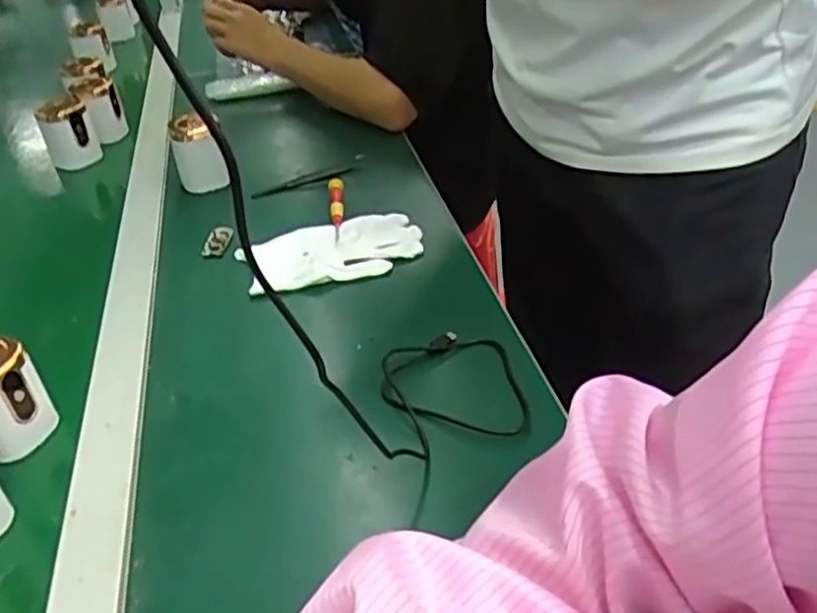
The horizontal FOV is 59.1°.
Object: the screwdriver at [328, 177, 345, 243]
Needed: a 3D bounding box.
[{"bbox_3d":[-0.072,-0.097,0.724,0.016,0.011,0.126,-8,37,0],"label":"screwdriver"}]

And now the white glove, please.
[{"bbox_3d":[-0.073,-0.054,0.685,0.164,0.023,0.098,-17,39,-15],"label":"white glove"}]

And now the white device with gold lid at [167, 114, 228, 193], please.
[{"bbox_3d":[-0.231,-0.171,0.789,0.049,0.070,0.039,-16,39,-15],"label":"white device with gold lid"}]

